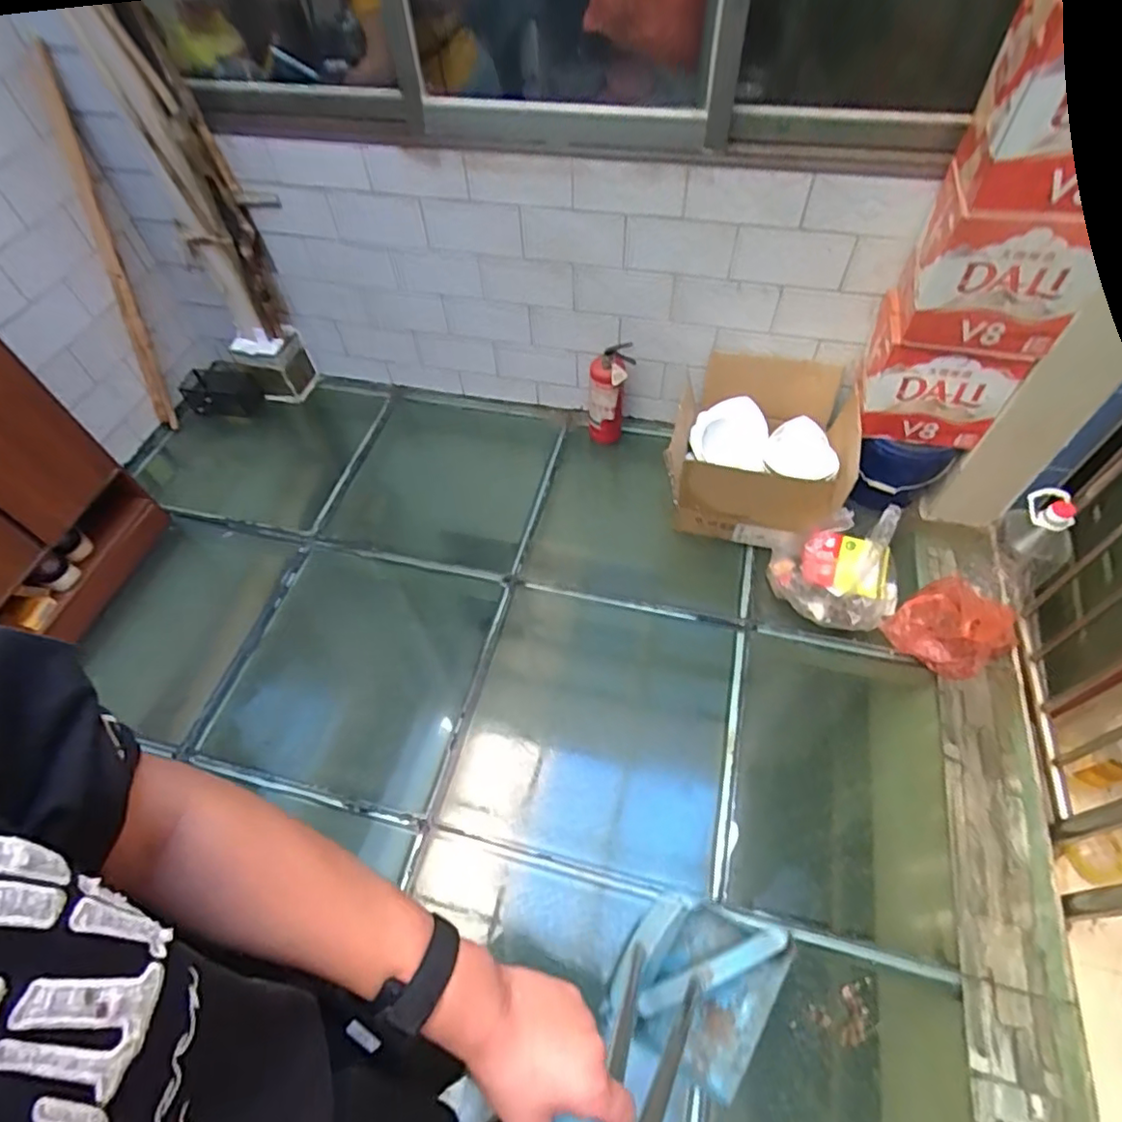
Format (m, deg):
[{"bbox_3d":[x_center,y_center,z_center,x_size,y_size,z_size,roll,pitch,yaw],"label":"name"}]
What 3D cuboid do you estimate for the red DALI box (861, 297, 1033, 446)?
[{"bbox_3d":[0.953,-0.464,1.535,0.326,0.280,0.190,13,58,11],"label":"red DALI box"}]

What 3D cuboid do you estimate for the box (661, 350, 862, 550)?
[{"bbox_3d":[0.570,-0.321,1.748,0.488,0.313,0.511,16,58,13],"label":"box"}]

